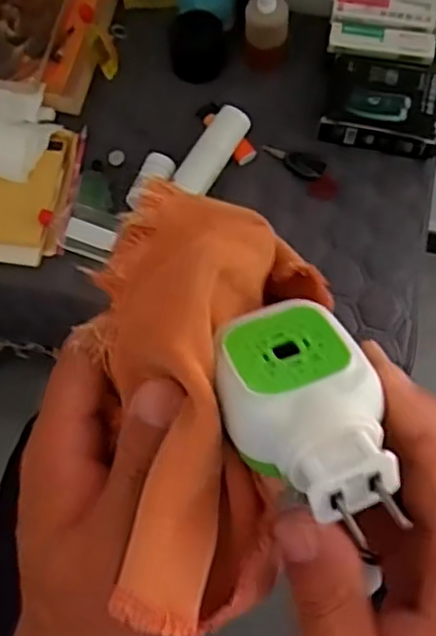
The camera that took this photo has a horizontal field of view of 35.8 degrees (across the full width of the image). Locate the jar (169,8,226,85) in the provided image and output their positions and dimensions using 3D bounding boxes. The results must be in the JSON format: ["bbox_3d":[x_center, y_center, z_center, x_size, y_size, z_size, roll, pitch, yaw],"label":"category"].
[{"bbox_3d":[-0.023,-0.307,0.763,0.060,0.048,0.061,0,70,1],"label":"jar"}]

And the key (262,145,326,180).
[{"bbox_3d":[0.082,-0.169,0.731,0.069,0.014,0.030,13,71,5],"label":"key"}]

